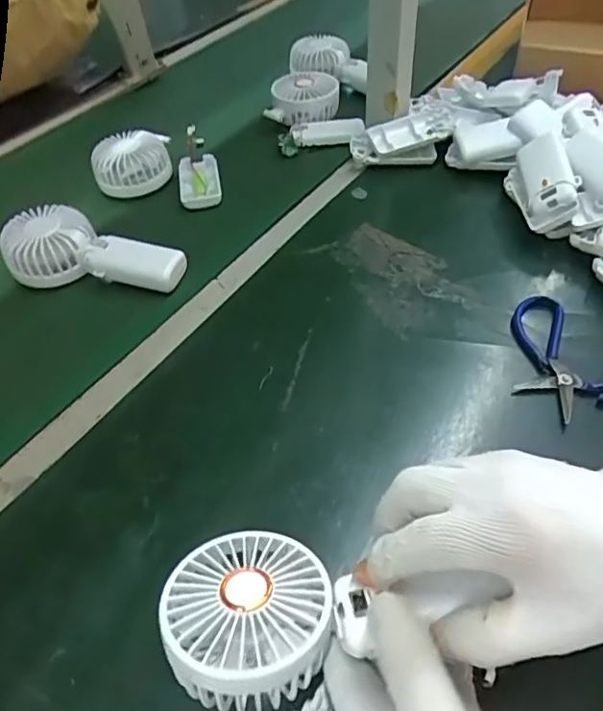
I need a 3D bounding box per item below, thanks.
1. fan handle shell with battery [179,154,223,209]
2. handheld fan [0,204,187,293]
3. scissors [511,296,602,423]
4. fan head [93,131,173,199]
[{"bbox_3d":[-0.117,-0.200,0.612,0.046,0.016,0.086,-9,51,-5],"label":"fan handle shell with battery"},{"bbox_3d":[-0.200,-0.098,0.514,0.175,0.035,0.078,14,53,13],"label":"handheld fan"},{"bbox_3d":[0.217,0.011,0.419,0.095,0.010,0.138,-35,58,-23],"label":"scissors"},{"bbox_3d":[-0.192,-0.218,0.615,0.089,0.040,0.076,-20,53,-13],"label":"fan head"}]

